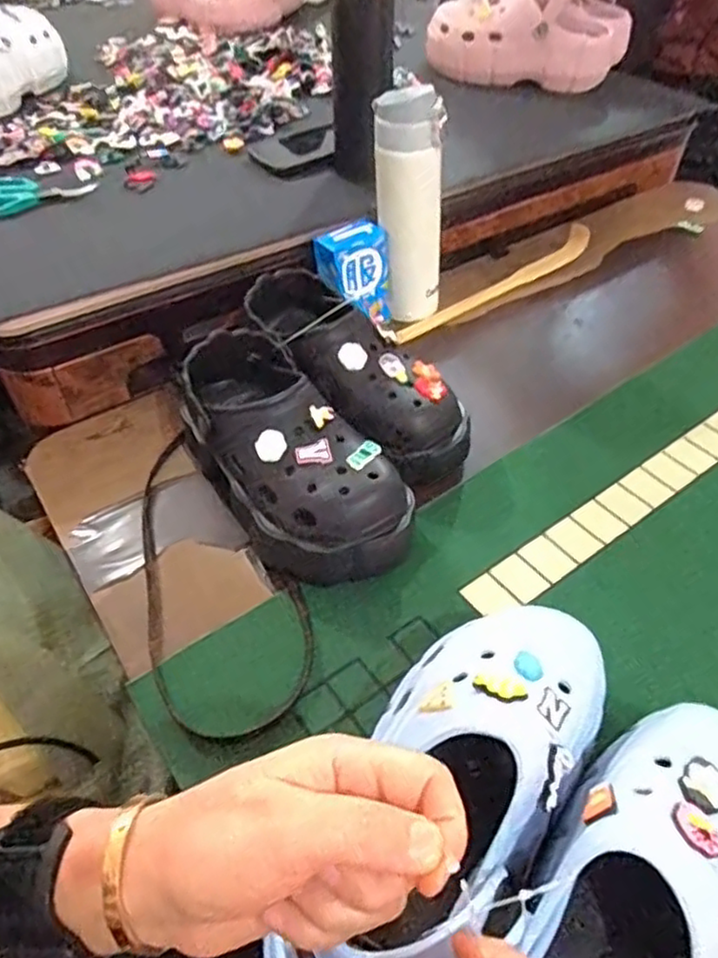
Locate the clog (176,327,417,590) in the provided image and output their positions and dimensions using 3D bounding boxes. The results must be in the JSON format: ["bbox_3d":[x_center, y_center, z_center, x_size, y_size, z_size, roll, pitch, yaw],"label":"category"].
[{"bbox_3d":[-0.064,-0.020,0.555,0.107,0.095,0.244,-28,52,-23],"label":"clog"}]

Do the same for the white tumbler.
[{"bbox_3d":[0.050,-0.273,0.697,0.061,0.213,0.051,-16,48,-14],"label":"white tumbler"}]

